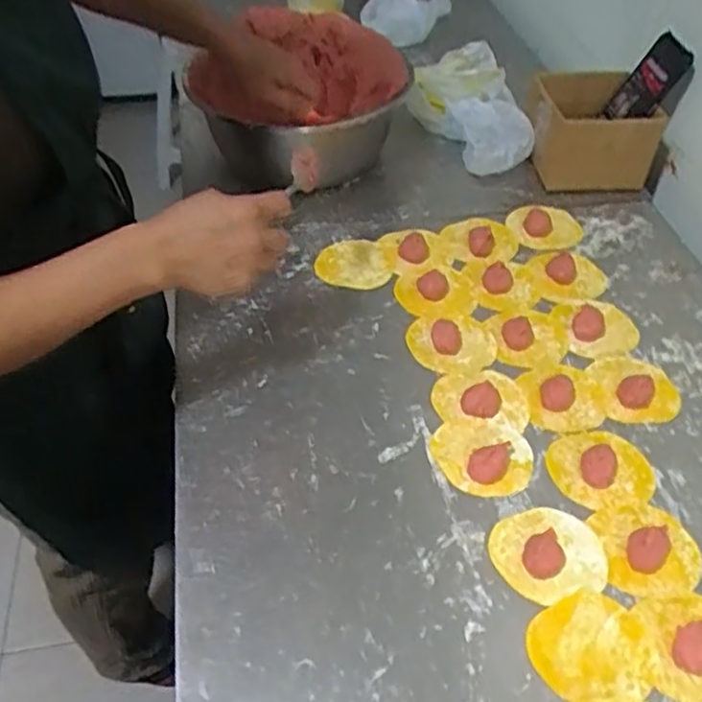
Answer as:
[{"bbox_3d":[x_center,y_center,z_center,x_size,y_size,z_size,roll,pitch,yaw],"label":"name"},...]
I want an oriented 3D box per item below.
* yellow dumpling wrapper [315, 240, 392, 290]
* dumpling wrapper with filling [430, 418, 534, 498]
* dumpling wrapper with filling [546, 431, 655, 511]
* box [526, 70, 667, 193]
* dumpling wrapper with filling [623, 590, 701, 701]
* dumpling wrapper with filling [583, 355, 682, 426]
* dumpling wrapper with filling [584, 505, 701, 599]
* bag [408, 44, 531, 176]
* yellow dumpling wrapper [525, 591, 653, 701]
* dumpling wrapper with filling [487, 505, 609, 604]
[{"bbox_3d":[0.001,-0.100,0.795,0.081,0.010,0.066,-9,64,-14],"label":"yellow dumpling wrapper"},{"bbox_3d":[0.118,0.090,0.617,0.088,0.017,0.078,4,49,3],"label":"dumpling wrapper with filling"},{"bbox_3d":[0.222,0.099,0.610,0.086,0.020,0.078,-1,49,-1],"label":"dumpling wrapper with filling"},{"bbox_3d":[0.314,-0.291,0.925,0.147,0.100,0.137,-1,49,-2],"label":"box"},{"bbox_3d":[0.253,0.214,0.505,0.085,0.021,0.083,-10,50,-9],"label":"dumpling wrapper with filling"},{"bbox_3d":[0.279,0.030,0.674,0.076,0.019,0.082,-7,49,-6],"label":"dumpling wrapper with filling"},{"bbox_3d":[0.242,0.153,0.555,0.079,0.034,0.074,-5,49,-5],"label":"dumpling wrapper with filling"},{"bbox_3d":[0.164,-0.327,0.952,0.120,0.091,0.209,-17,51,-15],"label":"bag"},{"bbox_3d":[0.173,0.217,0.513,0.082,0.004,0.077,0,49,0],"label":"yellow dumpling wrapper"},{"bbox_3d":[0.159,0.159,0.554,0.086,0.013,0.077,-16,51,-14],"label":"dumpling wrapper with filling"}]

